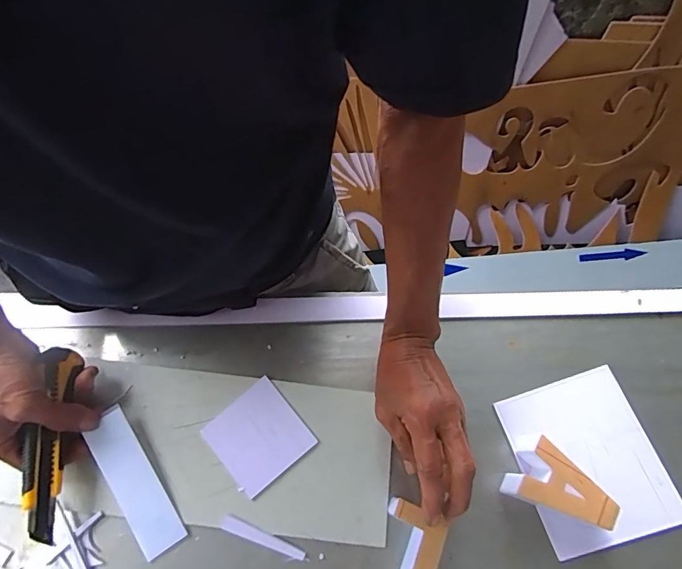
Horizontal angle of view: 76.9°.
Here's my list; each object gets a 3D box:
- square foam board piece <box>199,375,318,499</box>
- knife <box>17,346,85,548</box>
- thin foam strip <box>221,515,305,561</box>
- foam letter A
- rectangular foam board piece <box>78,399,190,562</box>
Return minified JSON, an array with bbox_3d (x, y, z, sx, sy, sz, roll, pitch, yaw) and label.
[{"bbox_3d":[-0.081,0.149,0.423,0.080,0.007,0.083,-38,73,-17],"label":"square foam board piece"},{"bbox_3d":[-0.260,0.135,0.380,0.028,0.023,0.162,-5,64,-5],"label":"knife"},{"bbox_3d":[-0.072,0.231,0.391,0.080,0.004,0.012,21,67,7],"label":"thin foam strip"},{"bbox_3d":[0.201,0.191,0.397,0.079,0.047,0.054,34,69,12],"label":"foam letter A"},{"bbox_3d":[-0.192,0.181,0.395,0.039,0.005,0.133,-31,80,-15],"label":"rectangular foam board piece"}]

